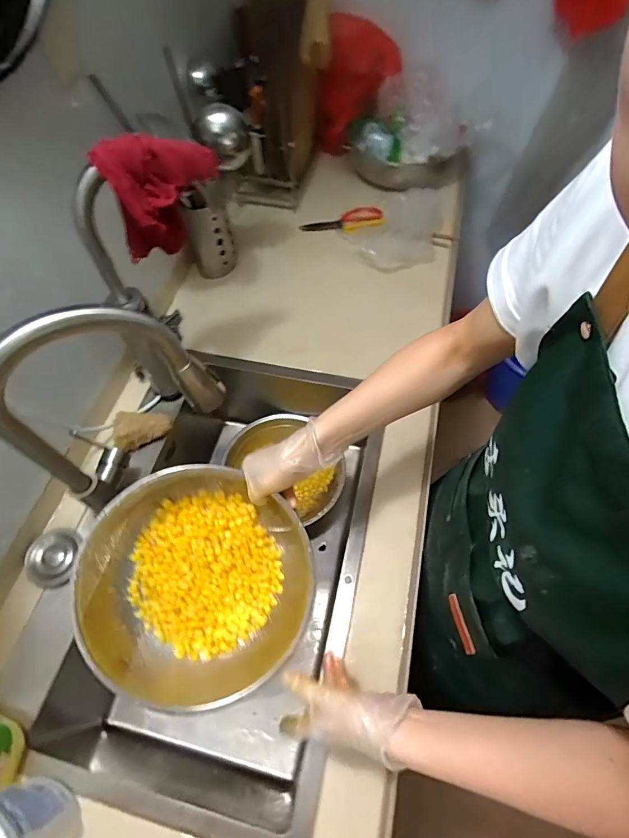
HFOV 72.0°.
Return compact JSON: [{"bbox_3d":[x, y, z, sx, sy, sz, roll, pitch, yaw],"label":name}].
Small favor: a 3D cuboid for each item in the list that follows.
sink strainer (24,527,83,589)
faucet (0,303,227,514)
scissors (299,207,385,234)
[{"bbox_3d":[-0.392,0.209,0.654,0.022,0.073,0.085,-34,57,34],"label":"sink strainer"},{"bbox_3d":[-0.250,-0.023,0.547,0.247,0.320,0.075,-30,62,-15],"label":"faucet"},{"bbox_3d":[0.065,-0.484,1.044,0.193,0.022,0.101,-3,59,1],"label":"scissors"}]

